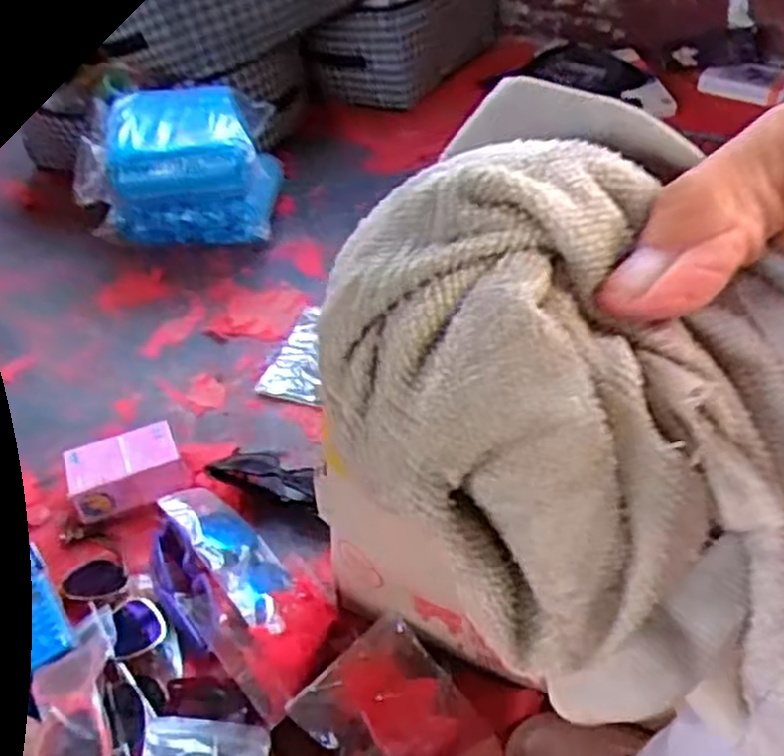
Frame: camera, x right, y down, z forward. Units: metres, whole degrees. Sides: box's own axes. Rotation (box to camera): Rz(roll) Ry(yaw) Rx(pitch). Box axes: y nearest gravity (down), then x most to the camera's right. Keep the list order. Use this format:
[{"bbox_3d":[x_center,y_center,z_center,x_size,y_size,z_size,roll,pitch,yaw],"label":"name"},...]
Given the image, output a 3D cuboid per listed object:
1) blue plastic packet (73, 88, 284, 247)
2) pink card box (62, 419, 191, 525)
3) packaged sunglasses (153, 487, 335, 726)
[{"bbox_3d":[-0.278,-0.278,1.052,0.241,0.172,0.162,-7,42,-11],"label":"blue plastic packet"},{"bbox_3d":[-0.264,0.091,0.781,0.105,0.033,0.075,-17,45,-21],"label":"pink card box"},{"bbox_3d":[-0.135,0.176,0.670,0.104,0.045,0.255,-22,35,-26],"label":"packaged sunglasses"}]

